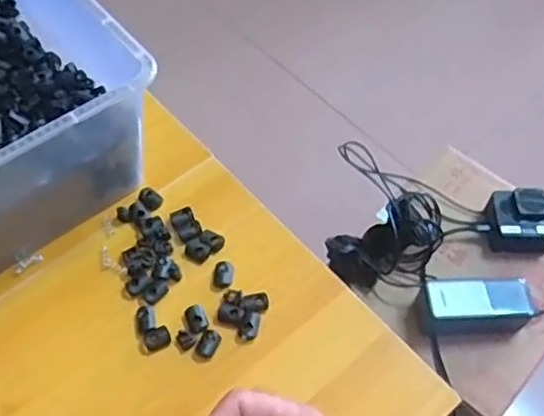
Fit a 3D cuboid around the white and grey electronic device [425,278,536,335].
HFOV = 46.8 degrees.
[{"bbox_3d":[0.247,0.116,0.754,0.132,0.053,0.055,1,57,0],"label":"white and grey electronic device"}]

